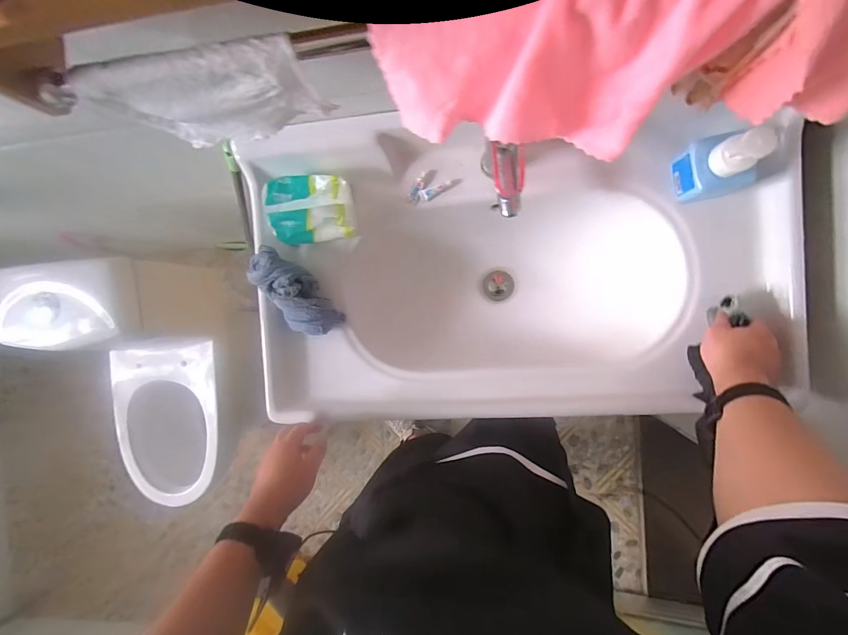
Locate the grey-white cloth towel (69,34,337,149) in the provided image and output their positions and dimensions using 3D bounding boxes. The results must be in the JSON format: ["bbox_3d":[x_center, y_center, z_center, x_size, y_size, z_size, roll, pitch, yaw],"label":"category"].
[{"bbox_3d":[-0.184,-0.192,0.332,0.186,0.096,0.015,-2,76,13],"label":"grey-white cloth towel"}]

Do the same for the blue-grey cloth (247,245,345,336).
[{"bbox_3d":[-0.209,-0.036,0.606,0.083,0.043,0.166,-42,100,8],"label":"blue-grey cloth"}]

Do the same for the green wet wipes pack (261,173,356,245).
[{"bbox_3d":[-0.178,-0.172,0.593,0.130,0.068,0.102,-9,91,9],"label":"green wet wipes pack"}]

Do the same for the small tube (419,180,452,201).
[{"bbox_3d":[0.019,-0.203,0.606,0.052,0.010,0.020,-17,90,9],"label":"small tube"}]

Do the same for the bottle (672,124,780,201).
[{"bbox_3d":[0.394,-0.200,0.497,0.072,0.110,0.071,-4,92,9],"label":"bottle"}]

